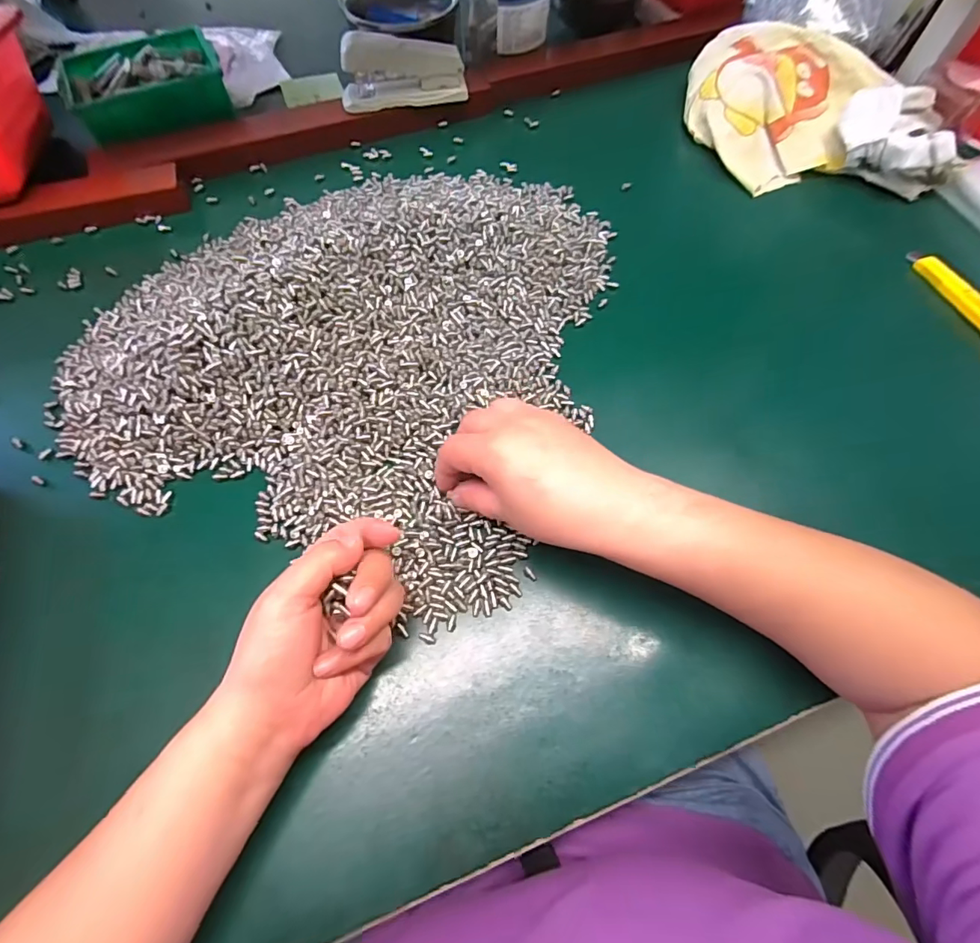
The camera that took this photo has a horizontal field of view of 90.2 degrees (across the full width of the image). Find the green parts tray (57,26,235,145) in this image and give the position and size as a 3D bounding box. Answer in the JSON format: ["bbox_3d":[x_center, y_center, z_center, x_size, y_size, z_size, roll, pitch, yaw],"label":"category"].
[{"bbox_3d":[-0.348,-0.394,0.498,0.144,0.043,0.102,-28,68,-13],"label":"green parts tray"}]

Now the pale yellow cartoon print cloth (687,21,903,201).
[{"bbox_3d":[0.293,-0.378,0.491,0.162,0.061,0.173,-15,65,-8],"label":"pale yellow cartoon print cloth"}]

